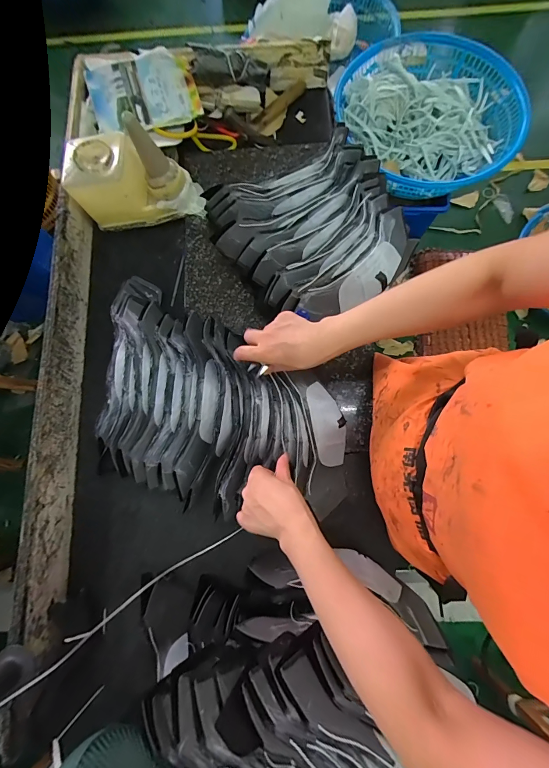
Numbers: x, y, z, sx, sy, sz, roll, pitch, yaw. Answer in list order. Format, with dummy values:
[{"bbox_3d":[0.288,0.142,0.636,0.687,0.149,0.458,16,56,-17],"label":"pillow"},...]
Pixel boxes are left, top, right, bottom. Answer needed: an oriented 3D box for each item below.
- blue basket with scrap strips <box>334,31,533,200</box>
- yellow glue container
[{"bbox_3d":[0.447,-0.777,0.960,0.462,0.141,0.524,-34,79,-6],"label":"blue basket with scrap strips"},{"bbox_3d":[-0.261,-0.390,0.608,0.225,0.144,0.102,-6,77,1],"label":"yellow glue container"}]

